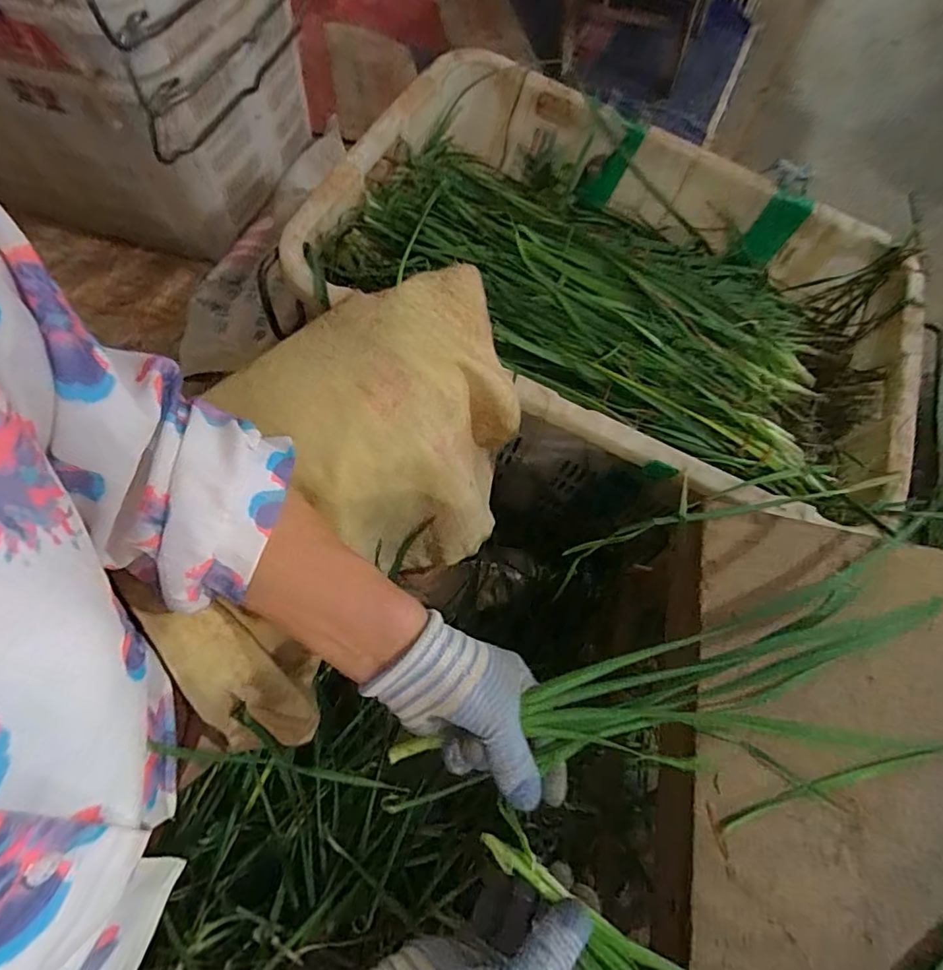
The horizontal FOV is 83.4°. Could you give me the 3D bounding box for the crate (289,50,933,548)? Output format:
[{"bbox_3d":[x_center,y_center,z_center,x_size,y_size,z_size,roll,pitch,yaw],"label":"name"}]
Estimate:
[{"bbox_3d":[0.184,-0.247,0.644,0.666,0.171,0.478,24,66,9],"label":"crate"}]

